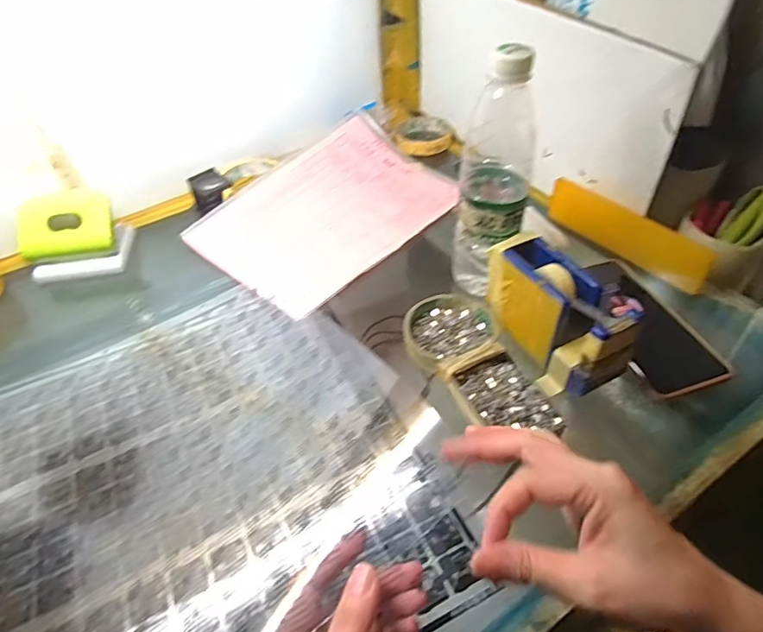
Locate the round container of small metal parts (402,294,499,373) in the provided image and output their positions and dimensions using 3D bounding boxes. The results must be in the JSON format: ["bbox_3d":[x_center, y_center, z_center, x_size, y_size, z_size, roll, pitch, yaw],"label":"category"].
[{"bbox_3d":[0.064,0.013,0.469,0.089,0.020,0.077,-24,47,-17],"label":"round container of small metal parts"}]

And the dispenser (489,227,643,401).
[{"bbox_3d":[0.148,-0.004,0.433,0.055,0.072,0.131,-20,46,-13],"label":"dispenser"}]

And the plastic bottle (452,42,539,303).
[{"bbox_3d":[0.102,-0.120,0.461,0.065,0.222,0.072,6,46,12],"label":"plastic bottle"}]

